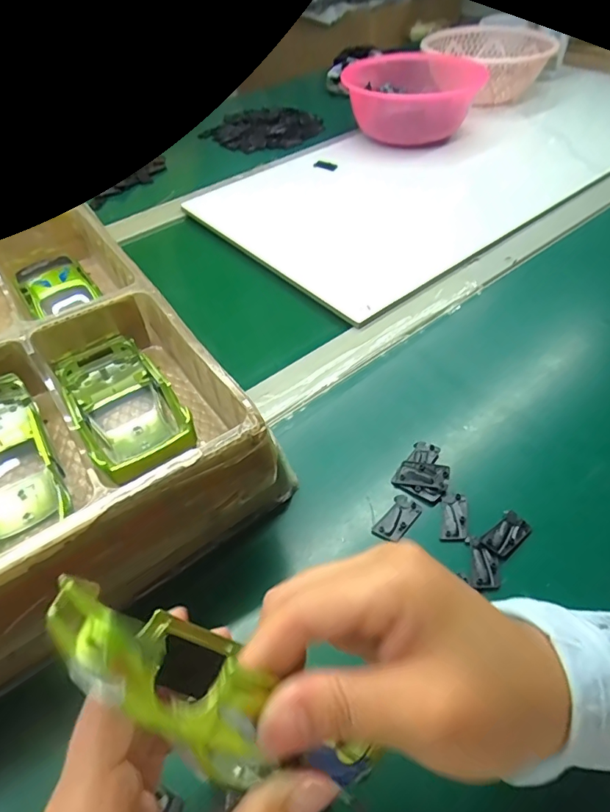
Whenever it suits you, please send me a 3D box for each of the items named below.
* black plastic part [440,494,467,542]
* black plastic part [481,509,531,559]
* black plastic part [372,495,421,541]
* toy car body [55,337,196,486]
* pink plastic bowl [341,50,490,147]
[{"bbox_3d":[0.097,0.071,0.314,0.015,0.004,0.034,9,50,10],"label":"black plastic part"},{"bbox_3d":[0.126,0.080,0.304,0.032,0.004,0.018,-38,58,-26],"label":"black plastic part"},{"bbox_3d":[0.060,0.072,0.315,0.019,0.004,0.034,32,58,26],"label":"black plastic part"},{"bbox_3d":[-0.112,-0.003,0.301,0.059,0.027,0.107,-28,54,-20],"label":"toy car body"},{"bbox_3d":[0.151,-0.436,0.701,0.187,0.089,0.143,16,52,16],"label":"pink plastic bowl"}]

